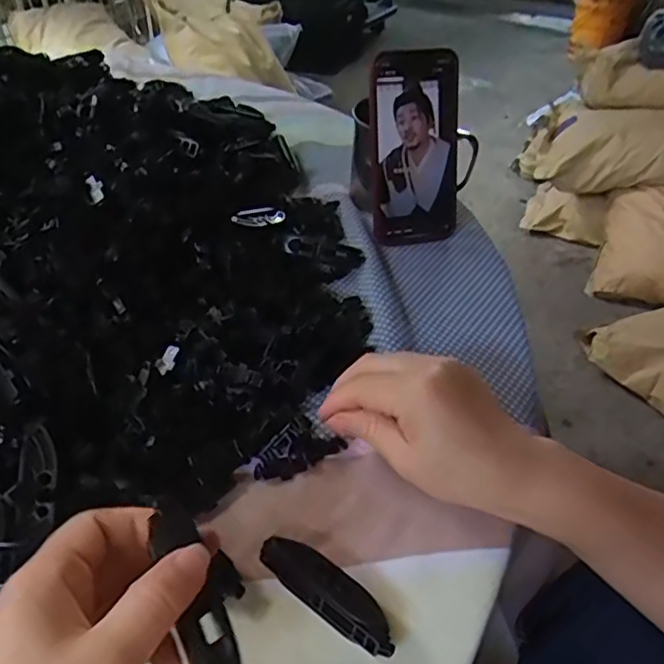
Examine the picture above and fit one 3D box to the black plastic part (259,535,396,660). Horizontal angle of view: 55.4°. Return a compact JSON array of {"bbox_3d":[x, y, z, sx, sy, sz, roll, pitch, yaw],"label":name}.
[{"bbox_3d":[-0.001,0.129,0.316,0.079,0.018,0.020,28,47,25],"label":"black plastic part"}]

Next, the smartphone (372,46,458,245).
[{"bbox_3d":[0.071,-0.156,0.541,0.073,0.156,0.019,-8,21,-13],"label":"smartphone"}]

